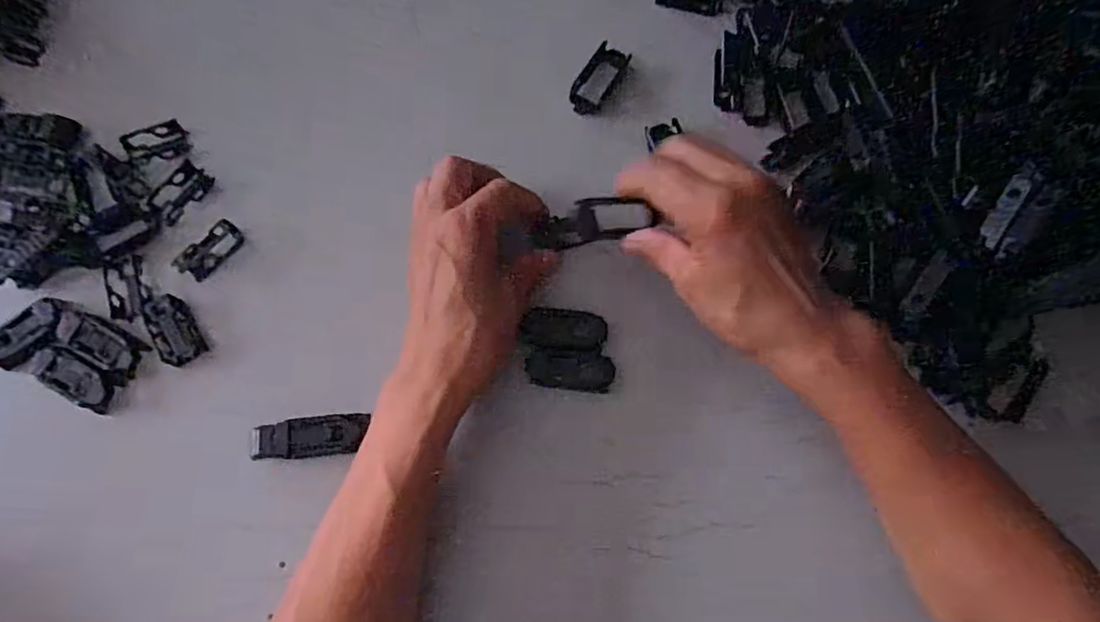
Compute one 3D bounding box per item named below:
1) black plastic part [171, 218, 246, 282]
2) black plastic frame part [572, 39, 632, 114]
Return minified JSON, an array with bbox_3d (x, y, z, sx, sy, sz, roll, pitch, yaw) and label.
[{"bbox_3d":[-0.205,-0.037,0.371,0.015,0.016,0.039,41,79,8],"label":"black plastic part"},{"bbox_3d":[0.031,-0.151,0.402,0.023,0.011,0.047,32,78,7],"label":"black plastic frame part"}]

